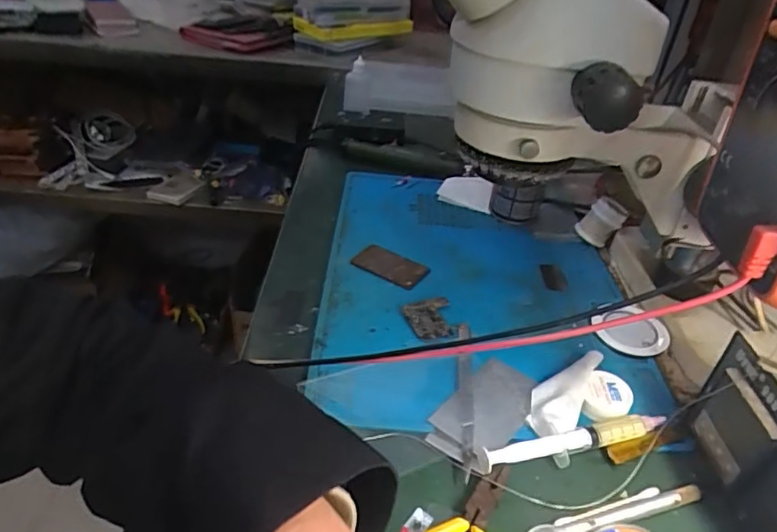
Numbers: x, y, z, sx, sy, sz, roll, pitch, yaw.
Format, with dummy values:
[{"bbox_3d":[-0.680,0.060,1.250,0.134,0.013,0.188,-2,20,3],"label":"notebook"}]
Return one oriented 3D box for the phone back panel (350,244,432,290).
[{"bbox_3d":[0.003,-0.001,0.478,0.063,0.006,0.041,23,37,22],"label":"phone back panel"}]

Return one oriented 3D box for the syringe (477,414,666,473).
[{"bbox_3d":[0.112,0.106,0.329,0.126,0.014,0.014,-8,37,-18],"label":"syringe"}]

